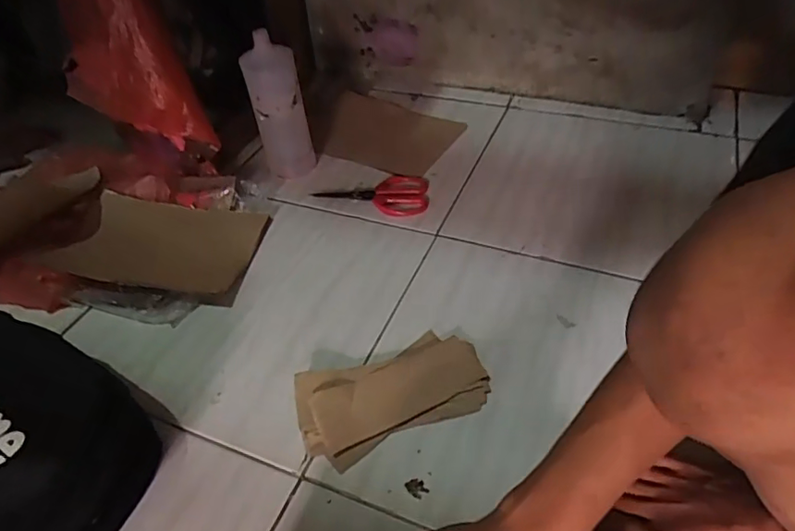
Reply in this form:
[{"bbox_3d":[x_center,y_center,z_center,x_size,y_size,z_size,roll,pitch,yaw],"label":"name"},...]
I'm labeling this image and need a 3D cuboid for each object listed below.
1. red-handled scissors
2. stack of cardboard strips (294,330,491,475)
[{"bbox_3d":[-0.042,-0.115,0.898,0.184,0.010,0.100,-3,44,1],"label":"red-handled scissors"},{"bbox_3d":[-0.005,0.139,0.624,0.210,0.022,0.114,-19,46,-15],"label":"stack of cardboard strips"}]

